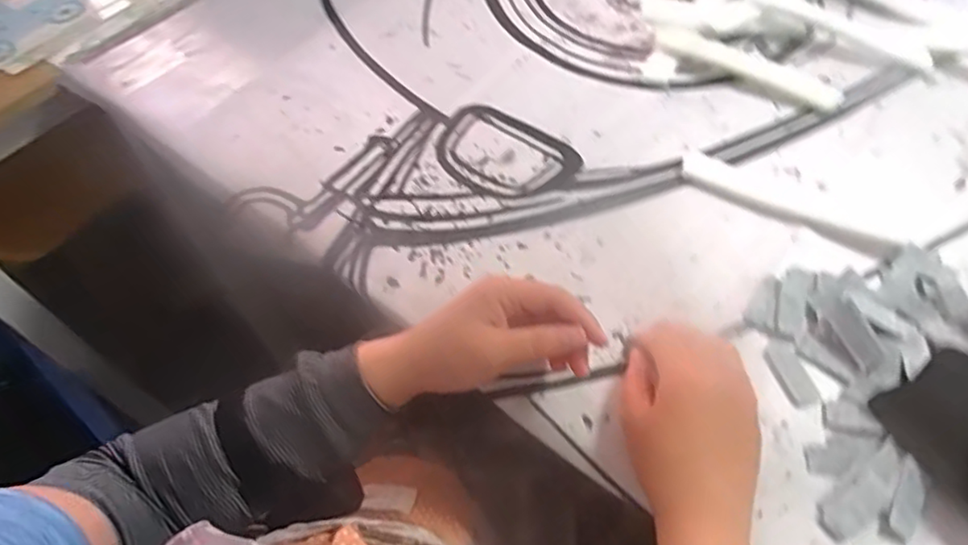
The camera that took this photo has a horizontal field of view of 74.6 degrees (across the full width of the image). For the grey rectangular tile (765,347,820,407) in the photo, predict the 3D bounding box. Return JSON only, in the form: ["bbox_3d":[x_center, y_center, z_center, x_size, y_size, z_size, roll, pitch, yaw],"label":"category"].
[{"bbox_3d":[0.220,0.073,0.453,0.021,0.004,0.046,-16,59,-9],"label":"grey rectangular tile"}]

